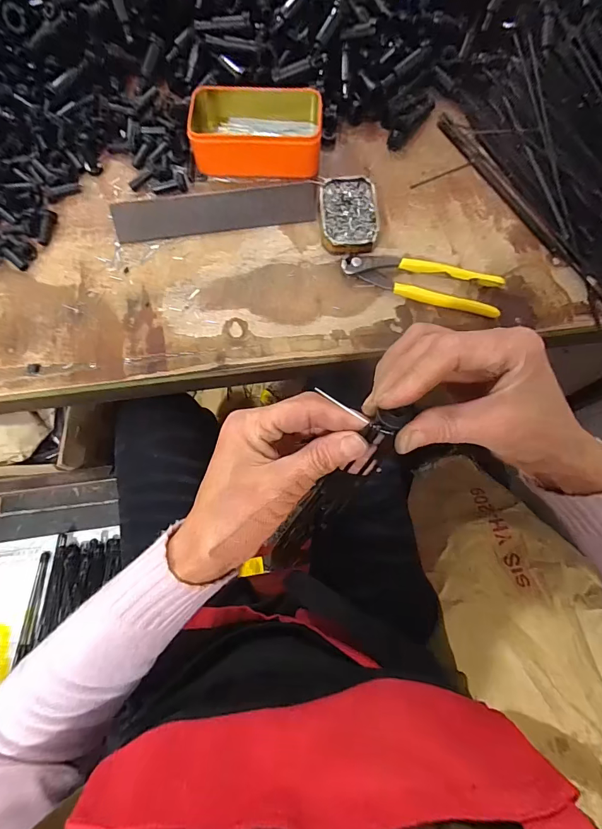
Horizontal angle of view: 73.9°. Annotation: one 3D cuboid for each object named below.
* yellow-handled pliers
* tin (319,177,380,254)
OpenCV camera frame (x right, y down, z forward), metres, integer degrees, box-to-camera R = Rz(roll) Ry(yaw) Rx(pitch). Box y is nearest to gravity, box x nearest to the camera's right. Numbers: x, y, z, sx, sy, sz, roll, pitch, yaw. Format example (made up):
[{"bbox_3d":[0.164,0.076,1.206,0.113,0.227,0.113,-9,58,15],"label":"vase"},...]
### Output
[{"bbox_3d":[0.127,-0.143,0.424,0.163,0.023,0.046,16,80,1],"label":"yellow-handled pliers"},{"bbox_3d":[0.051,-0.218,0.435,0.060,0.023,0.091,-1,81,-2],"label":"tin"}]

